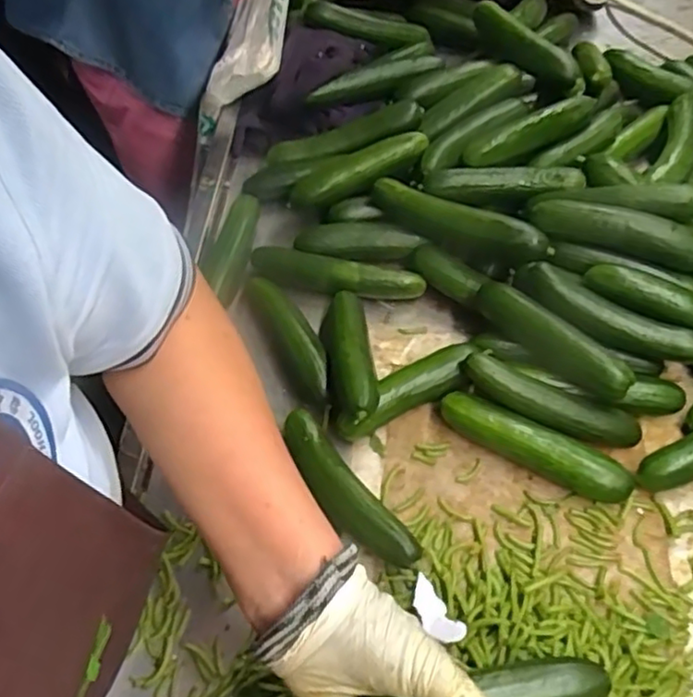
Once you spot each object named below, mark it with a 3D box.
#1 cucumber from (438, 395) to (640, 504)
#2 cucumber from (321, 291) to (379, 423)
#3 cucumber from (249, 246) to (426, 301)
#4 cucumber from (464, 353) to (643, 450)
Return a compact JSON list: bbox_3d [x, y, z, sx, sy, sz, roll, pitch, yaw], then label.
[{"bbox_3d":[0.134,0.068,0.471,0.137,0.031,0.027,26,61,16],"label":"cucumber"},{"bbox_3d":[0.002,0.005,0.499,0.031,0.032,0.135,-6,40,-4],"label":"cucumber"},{"bbox_3d":[-0.009,-0.062,0.560,0.148,0.024,0.026,10,58,7],"label":"cucumber"},{"bbox_3d":[0.150,0.041,0.475,0.135,0.023,0.032,23,62,-2],"label":"cucumber"}]

